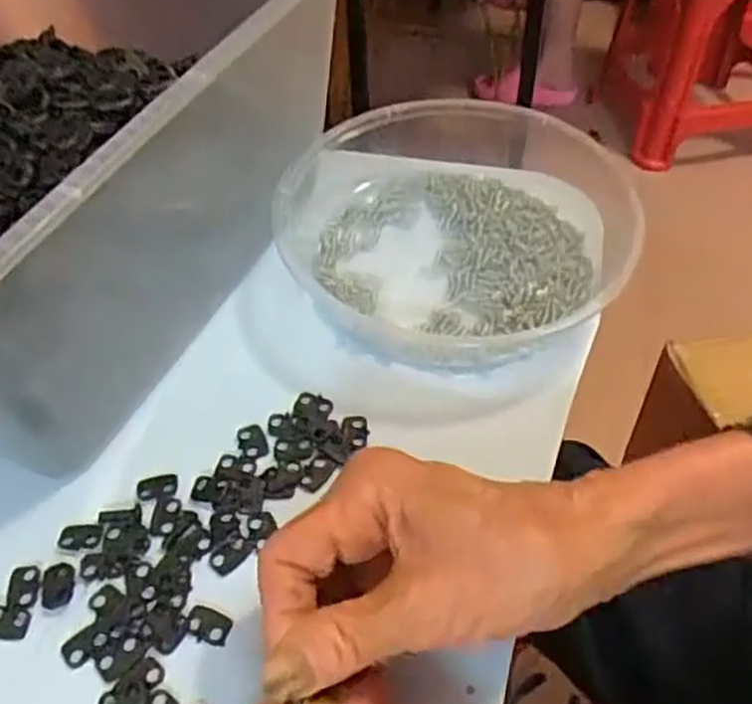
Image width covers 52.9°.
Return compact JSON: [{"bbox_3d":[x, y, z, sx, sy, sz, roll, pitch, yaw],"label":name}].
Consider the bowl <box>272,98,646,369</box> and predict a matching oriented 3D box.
[{"bbox_3d":[0.041,-0.070,0.416,0.194,0.046,0.167,10,50,12],"label":"bowl"}]

